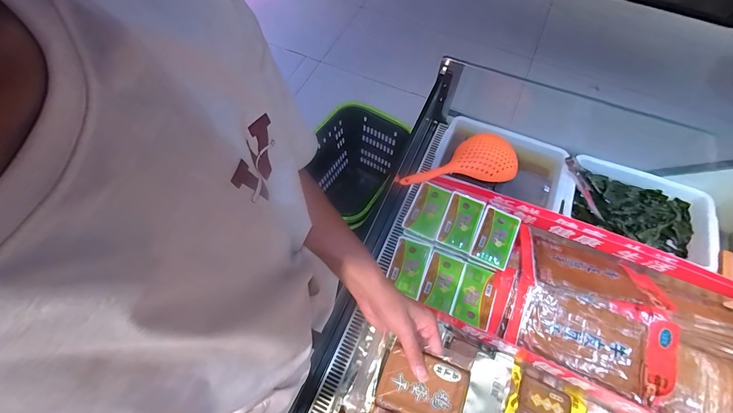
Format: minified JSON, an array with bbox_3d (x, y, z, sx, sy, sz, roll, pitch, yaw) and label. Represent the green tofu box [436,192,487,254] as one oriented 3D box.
[{"bbox_3d":[0.235,0.043,0.820,0.086,0.037,0.144,21,66,10],"label":"green tofu box"}]

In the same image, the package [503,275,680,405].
[{"bbox_3d":[0.462,0.274,0.684,0.297,0.021,0.160,16,75,20],"label":"package"}]

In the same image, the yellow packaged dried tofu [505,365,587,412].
[{"bbox_3d":[0.384,0.424,0.695,0.158,0.023,0.101,22,66,10],"label":"yellow packaged dried tofu"}]

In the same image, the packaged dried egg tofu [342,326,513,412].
[{"bbox_3d":[0.070,0.221,0.407,0.180,0.017,0.129,12,58,29],"label":"packaged dried egg tofu"}]

